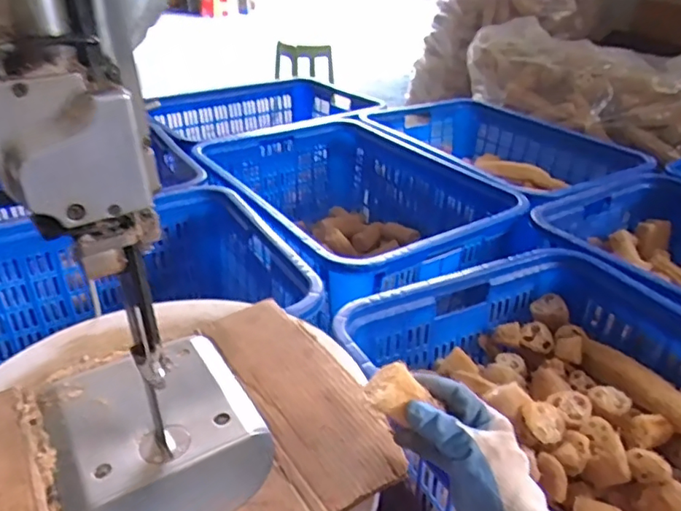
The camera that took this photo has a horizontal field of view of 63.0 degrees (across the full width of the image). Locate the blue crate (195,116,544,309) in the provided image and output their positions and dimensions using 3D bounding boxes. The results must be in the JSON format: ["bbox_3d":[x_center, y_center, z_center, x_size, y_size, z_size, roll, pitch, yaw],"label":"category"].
[{"bbox_3d":[0.022,-0.110,1.555,0.630,0.306,0.891,-15,34,-27],"label":"blue crate"}]

